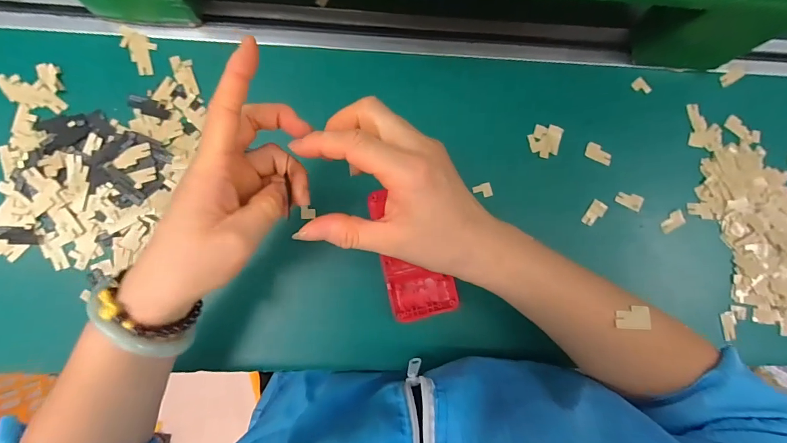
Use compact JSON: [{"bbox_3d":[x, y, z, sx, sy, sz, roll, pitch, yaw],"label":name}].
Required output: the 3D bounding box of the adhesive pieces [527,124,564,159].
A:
[{"bbox_3d":[0.152,-0.080,0.389,0.032,0.006,0.033,8,86,-6],"label":"adhesive pieces"}]

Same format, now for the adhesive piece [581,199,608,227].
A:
[{"bbox_3d":[0.202,-0.008,0.389,0.016,0.007,0.027,37,84,-3],"label":"adhesive piece"}]

